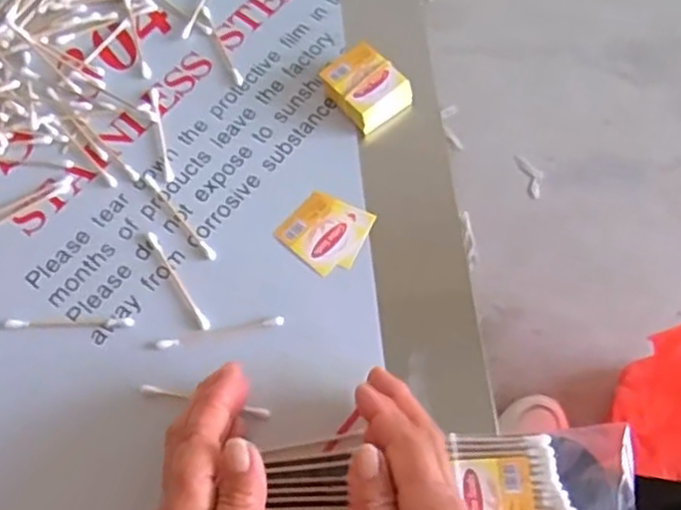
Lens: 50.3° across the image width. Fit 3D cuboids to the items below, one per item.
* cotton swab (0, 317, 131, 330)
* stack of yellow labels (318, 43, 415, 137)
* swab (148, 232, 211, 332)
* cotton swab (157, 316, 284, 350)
[{"bbox_3d":[-0.159,0.040,0.422,0.075,0.004,0.007,-1,65,2],"label":"cotton swab"},{"bbox_3d":[0.017,-0.108,0.473,0.043,0.023,0.048,-35,68,-13],"label":"stack of yellow labels"},{"bbox_3d":[-0.097,0.015,0.432,0.006,0.004,0.074,-31,67,-11],"label":"swab"},{"bbox_3d":[-0.069,0.045,0.418,0.073,0.004,0.006,-11,65,-3],"label":"cotton swab"}]

